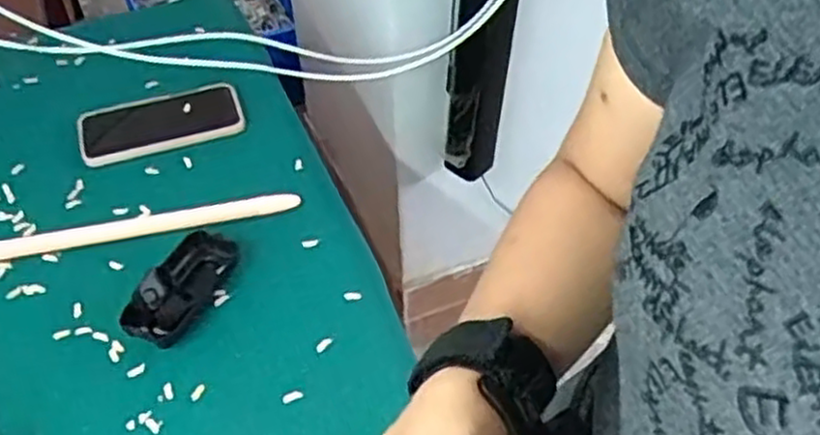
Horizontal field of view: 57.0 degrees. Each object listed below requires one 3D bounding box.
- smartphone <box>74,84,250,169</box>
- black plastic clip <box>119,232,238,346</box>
[{"bbox_3d":[-0.257,-0.100,0.779,0.161,0.016,0.083,-17,50,-14],"label":"smartphone"},{"bbox_3d":[-0.190,0.056,0.635,0.047,0.029,0.108,23,52,20],"label":"black plastic clip"}]

